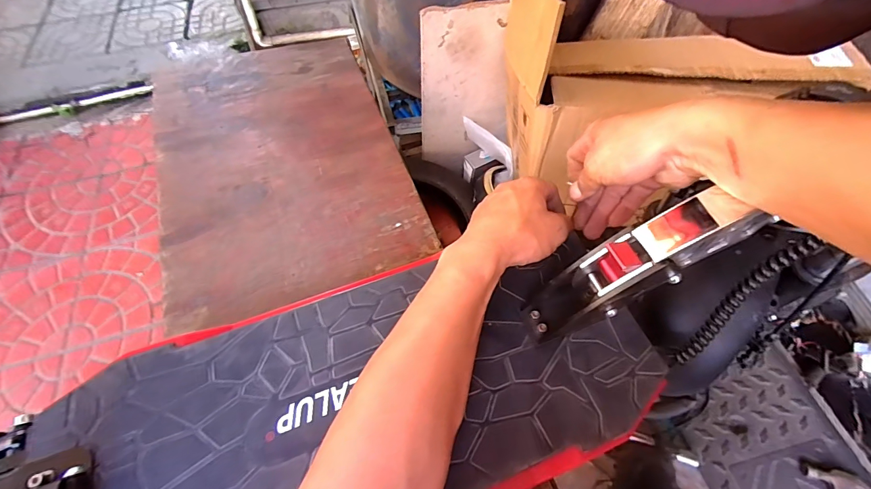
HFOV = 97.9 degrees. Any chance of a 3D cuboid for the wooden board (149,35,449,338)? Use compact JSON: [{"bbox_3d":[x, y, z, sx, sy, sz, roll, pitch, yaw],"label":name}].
[{"bbox_3d":[-0.245,-0.151,0.594,0.340,0.016,0.523,-17,61,-13],"label":"wooden board"}]

